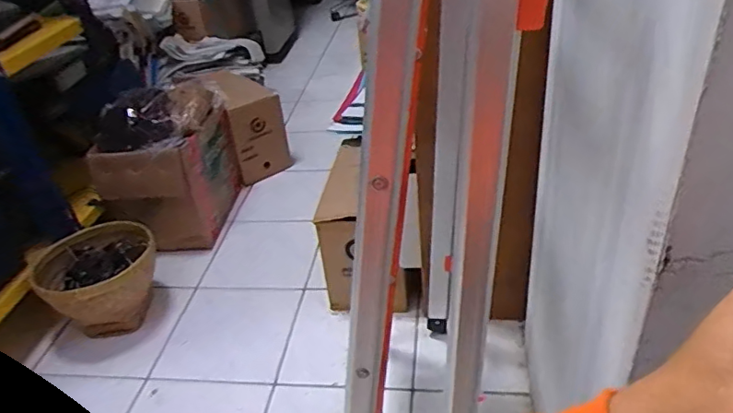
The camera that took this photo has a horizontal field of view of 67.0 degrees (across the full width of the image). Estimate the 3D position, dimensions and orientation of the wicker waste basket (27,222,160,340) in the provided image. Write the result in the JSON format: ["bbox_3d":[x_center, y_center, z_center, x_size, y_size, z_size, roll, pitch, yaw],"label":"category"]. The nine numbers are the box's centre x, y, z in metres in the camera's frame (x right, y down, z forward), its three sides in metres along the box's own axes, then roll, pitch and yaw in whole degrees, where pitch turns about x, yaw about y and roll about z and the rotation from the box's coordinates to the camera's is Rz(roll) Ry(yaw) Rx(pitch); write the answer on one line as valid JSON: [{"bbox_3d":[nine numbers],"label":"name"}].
[{"bbox_3d":[-0.668,0.189,1.420,0.279,0.199,0.306,-23,37,-21],"label":"wicker waste basket"}]

